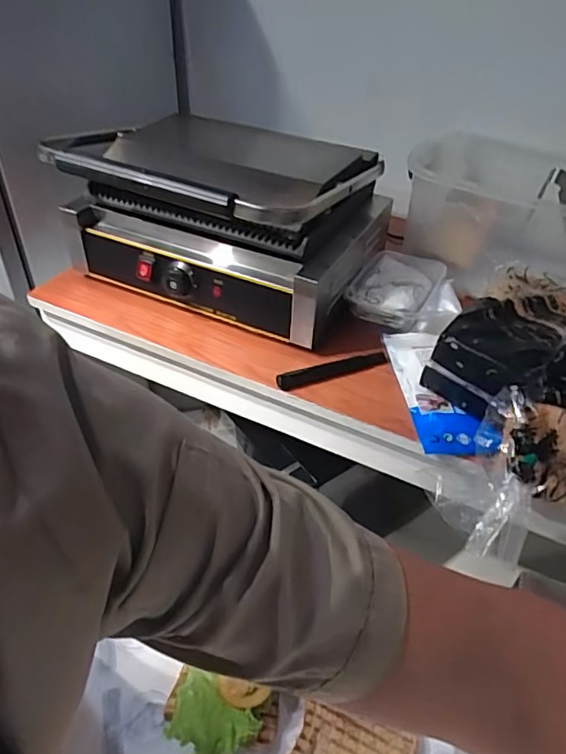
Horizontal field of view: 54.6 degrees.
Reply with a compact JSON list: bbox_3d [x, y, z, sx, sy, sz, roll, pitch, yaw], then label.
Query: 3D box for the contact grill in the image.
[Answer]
[{"bbox_3d":[-0.091,-0.263,0.861,0.447,0.219,0.373,20,43,19],"label":"contact grill"}]

